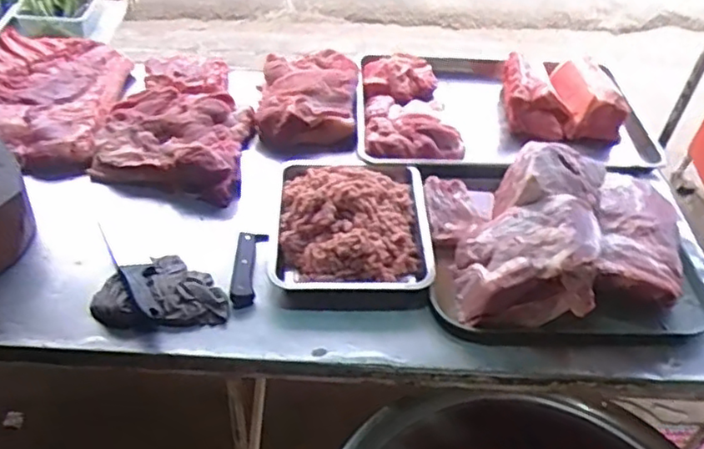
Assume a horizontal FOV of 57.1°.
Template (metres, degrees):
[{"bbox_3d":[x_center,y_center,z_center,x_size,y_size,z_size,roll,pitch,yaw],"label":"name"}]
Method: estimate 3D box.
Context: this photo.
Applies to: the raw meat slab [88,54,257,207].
[{"bbox_3d":[-0.332,-0.209,1.262,0.280,0.084,0.409,5,46,1],"label":"raw meat slab"}]

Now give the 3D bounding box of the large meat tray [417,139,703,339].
[{"bbox_3d":[0.348,0.002,1.031,0.435,0.159,0.351,3,46,-1],"label":"large meat tray"}]

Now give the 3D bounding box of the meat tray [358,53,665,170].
[{"bbox_3d":[0.304,-0.242,1.318,0.575,0.117,0.390,1,46,-3],"label":"meat tray"}]

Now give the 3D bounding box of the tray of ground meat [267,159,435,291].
[{"bbox_3d":[-0.003,-0.020,1.072,0.260,0.063,0.302,1,46,-4],"label":"tray of ground meat"}]

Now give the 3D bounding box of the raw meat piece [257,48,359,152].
[{"bbox_3d":[-0.092,-0.266,1.319,0.199,0.082,0.256,0,46,-4],"label":"raw meat piece"}]

